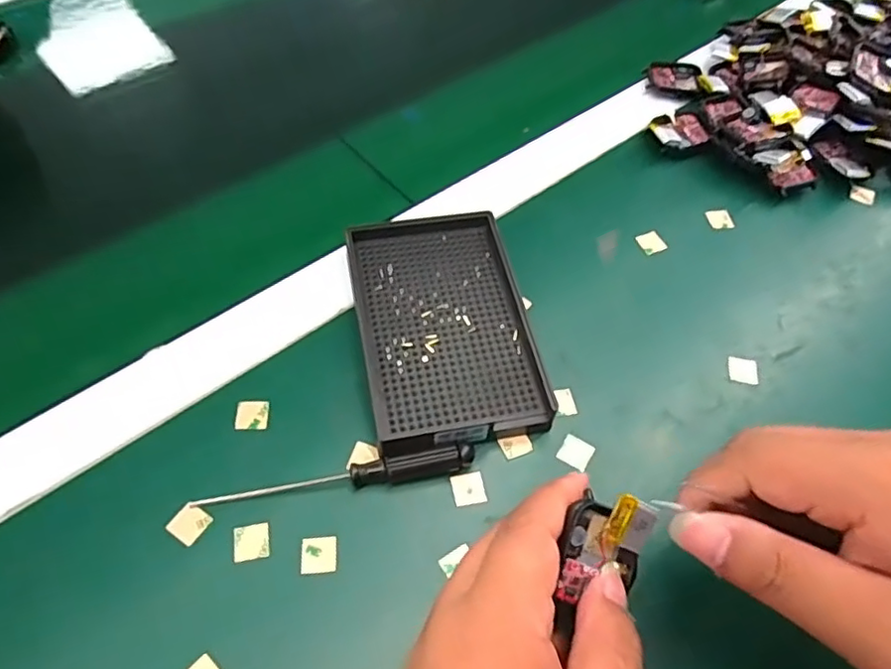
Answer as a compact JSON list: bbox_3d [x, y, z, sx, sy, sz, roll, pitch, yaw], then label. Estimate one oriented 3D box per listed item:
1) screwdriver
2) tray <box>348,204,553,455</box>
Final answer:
[{"bbox_3d":[-0.052,0.068,0.290,0.131,0.013,0.011,-6,57,-7],"label":"screwdriver"},{"bbox_3d":[-0.003,-0.006,0.336,0.088,0.026,0.142,-9,57,-9],"label":"tray"}]

